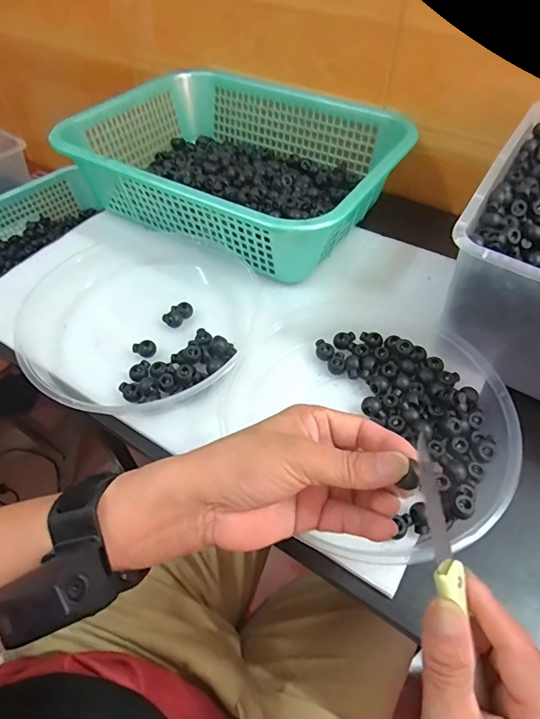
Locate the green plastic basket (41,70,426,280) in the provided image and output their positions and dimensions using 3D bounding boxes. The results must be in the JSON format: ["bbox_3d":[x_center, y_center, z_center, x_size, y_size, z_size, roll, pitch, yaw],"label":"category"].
[{"bbox_3d":[-0.038,-0.255,0.555,0.379,0.085,0.292,24,57,18],"label":"green plastic basket"}]

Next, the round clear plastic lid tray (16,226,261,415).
[{"bbox_3d":[-0.127,-0.052,0.453,0.222,0.040,0.242,0,53,1],"label":"round clear plastic lid tray"}]

